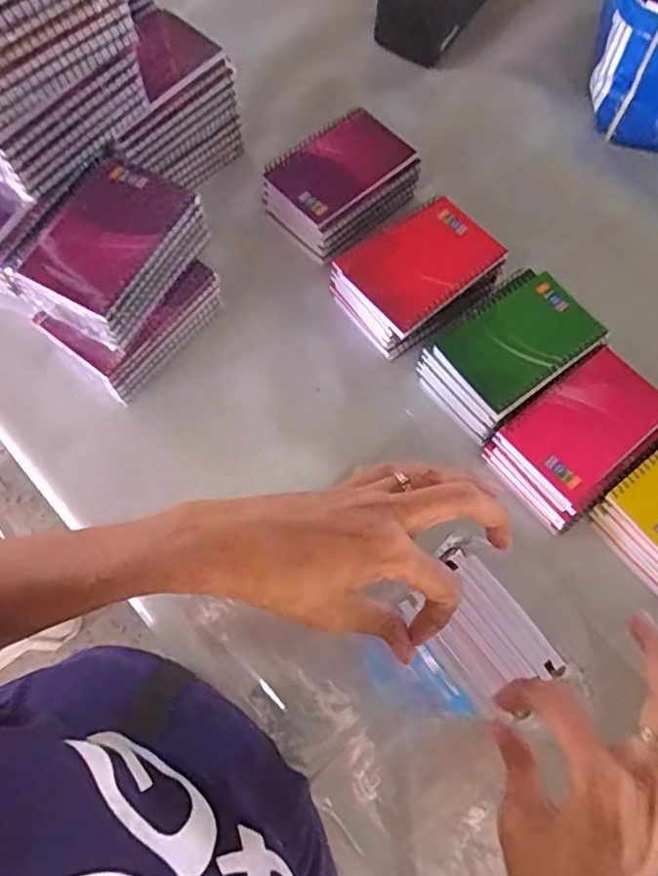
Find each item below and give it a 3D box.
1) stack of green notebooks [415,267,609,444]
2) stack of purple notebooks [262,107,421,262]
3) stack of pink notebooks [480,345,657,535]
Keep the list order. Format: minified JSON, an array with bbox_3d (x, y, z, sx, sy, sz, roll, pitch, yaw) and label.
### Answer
[{"bbox_3d":[0.154,-0.073,0.561,0.142,0.055,0.097,-36,75,-14],"label":"stack of green notebooks"},{"bbox_3d":[0.014,-0.251,0.629,0.136,0.045,0.102,-42,76,-15],"label":"stack of purple notebooks"},{"bbox_3d":[0.211,0.001,0.545,0.136,0.058,0.093,-38,75,-14],"label":"stack of pink notebooks"}]

